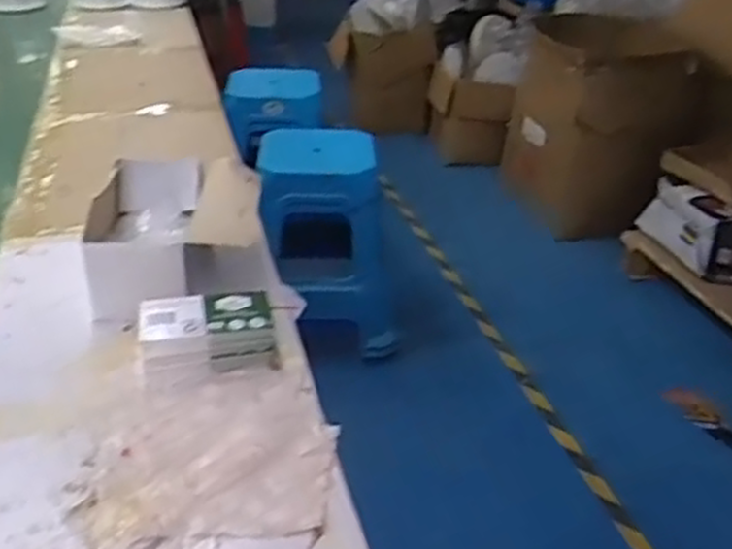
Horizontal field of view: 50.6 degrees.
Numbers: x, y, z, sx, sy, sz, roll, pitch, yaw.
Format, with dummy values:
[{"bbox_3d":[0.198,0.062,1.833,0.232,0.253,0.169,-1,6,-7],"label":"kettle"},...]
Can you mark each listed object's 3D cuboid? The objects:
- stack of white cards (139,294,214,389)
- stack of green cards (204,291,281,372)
[{"bbox_3d":[-0.195,0.073,0.786,0.070,0.056,0.071,-8,33,-16],"label":"stack of white cards"},{"bbox_3d":[-0.133,0.059,0.815,0.072,0.055,0.067,-6,32,-15],"label":"stack of green cards"}]

